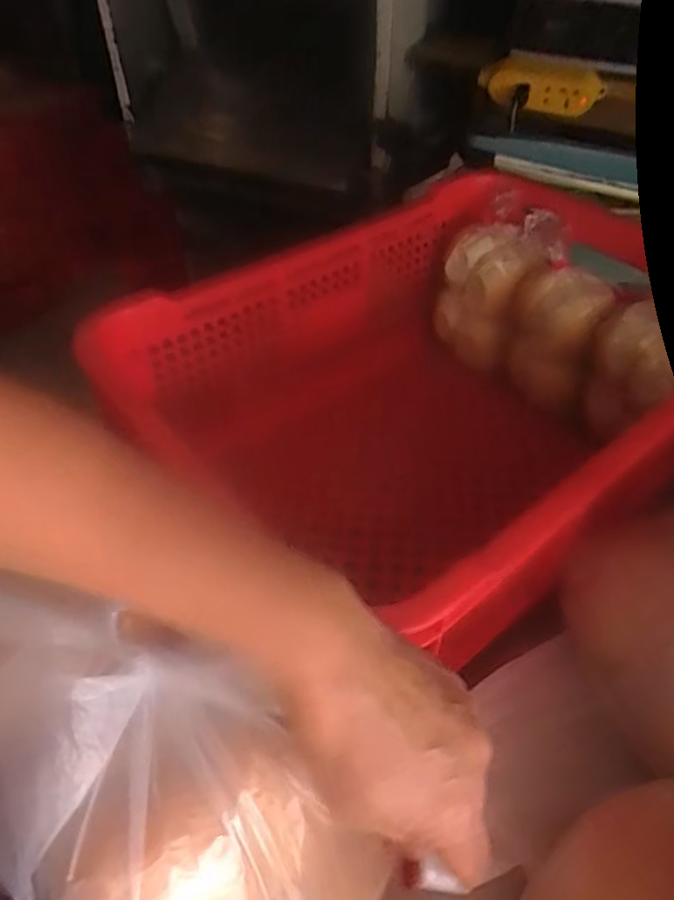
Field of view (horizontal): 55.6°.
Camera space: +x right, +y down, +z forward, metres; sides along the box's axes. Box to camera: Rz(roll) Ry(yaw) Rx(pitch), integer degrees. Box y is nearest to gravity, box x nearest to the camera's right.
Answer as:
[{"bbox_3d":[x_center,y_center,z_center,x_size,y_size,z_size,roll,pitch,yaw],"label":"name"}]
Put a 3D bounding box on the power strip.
[{"bbox_3d":[0.288,-0.516,0.909,0.169,0.060,0.028,22,49,20],"label":"power strip"}]

